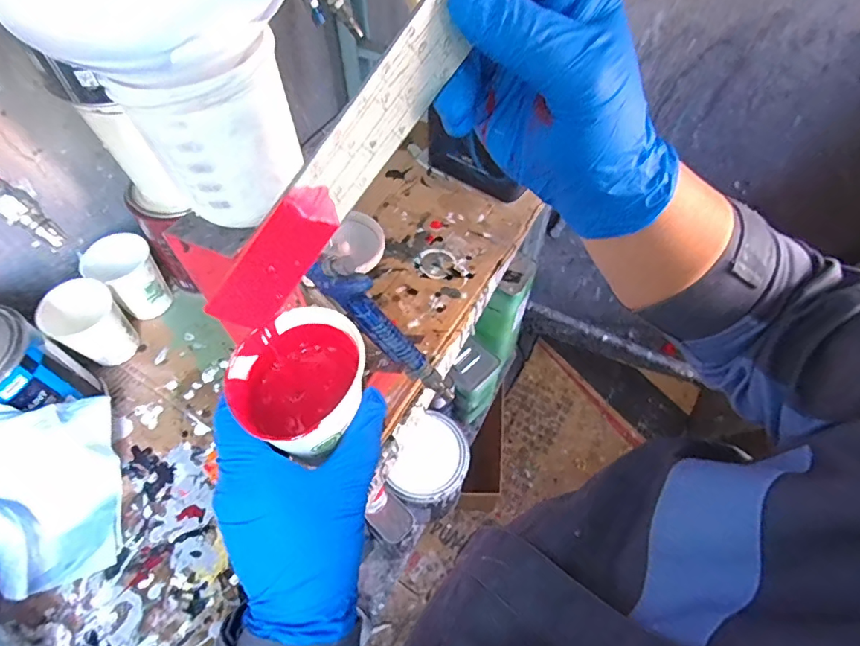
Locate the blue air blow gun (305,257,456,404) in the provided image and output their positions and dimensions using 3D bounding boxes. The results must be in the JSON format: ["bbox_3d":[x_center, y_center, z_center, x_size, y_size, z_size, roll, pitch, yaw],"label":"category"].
[{"bbox_3d":[-0.034,0.010,0.415,0.056,0.168,0.019,-7,40,53],"label":"blue air blow gun"}]

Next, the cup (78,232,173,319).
[{"bbox_3d":[-0.349,-0.054,0.567,0.066,0.078,0.065,0,57,0],"label":"cup"}]

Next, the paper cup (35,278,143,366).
[{"bbox_3d":[-0.367,0.002,0.529,0.071,0.074,0.067,0,57,0],"label":"paper cup"}]

